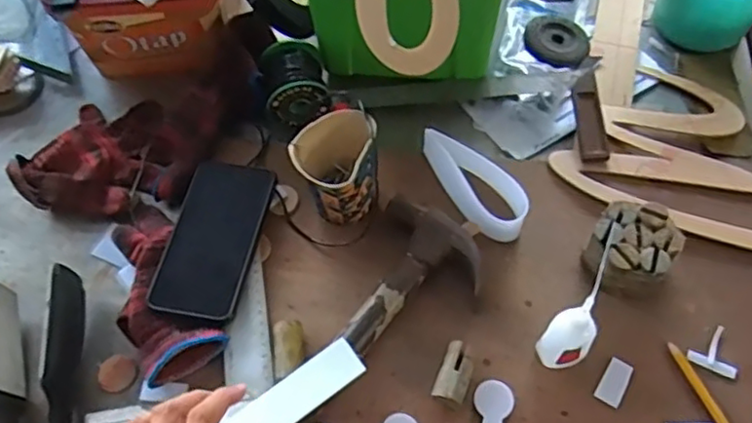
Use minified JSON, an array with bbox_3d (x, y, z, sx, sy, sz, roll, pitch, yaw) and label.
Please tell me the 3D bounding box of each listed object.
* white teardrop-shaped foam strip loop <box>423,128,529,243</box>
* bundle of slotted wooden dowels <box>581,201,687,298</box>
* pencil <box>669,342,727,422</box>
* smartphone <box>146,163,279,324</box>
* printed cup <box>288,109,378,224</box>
[{"bbox_3d":[0.091,-0.025,0.633,0.044,0.055,0.132,-37,64,-18],"label":"white teardrop-shaped foam strip loop"},{"bbox_3d":[0.227,0.036,0.571,0.072,0.054,0.077,-1,61,2],"label":"bundle of slotted wooden dowels"},{"bbox_3d":[0.270,0.151,0.526,0.011,0.010,0.097,-17,60,-8],"label":"pencil"},{"bbox_3d":[-0.151,0.026,0.599,0.078,0.014,0.154,8,62,8],"label":"smartphone"},{"bbox_3d":[-0.034,-0.034,0.602,0.073,0.098,0.079,-1,59,2],"label":"printed cup"}]

